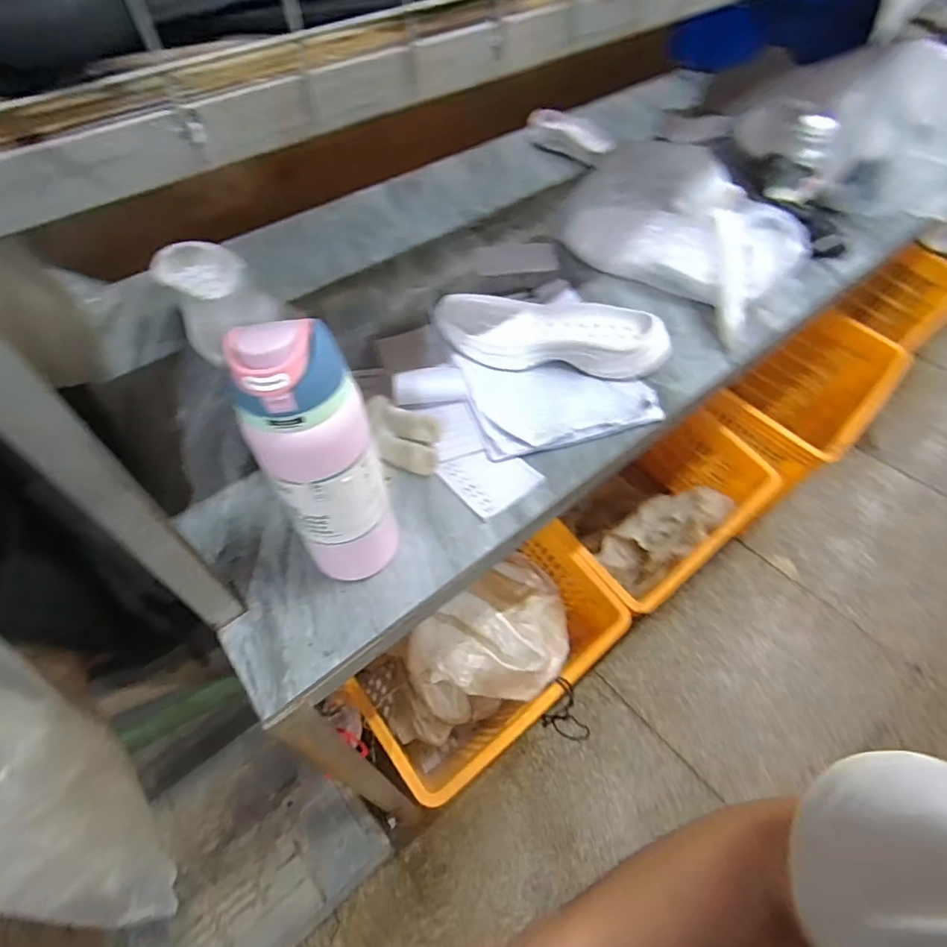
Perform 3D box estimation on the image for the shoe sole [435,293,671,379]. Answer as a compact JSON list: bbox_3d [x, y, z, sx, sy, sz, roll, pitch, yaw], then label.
[{"bbox_3d":[0.093,-0.184,0.680,0.301,0.040,0.117,14,56,13],"label":"shoe sole"}]

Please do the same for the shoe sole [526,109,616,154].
[{"bbox_3d":[0.203,-0.736,1.124,0.081,0.021,0.231,-34,57,-21],"label":"shoe sole"}]

